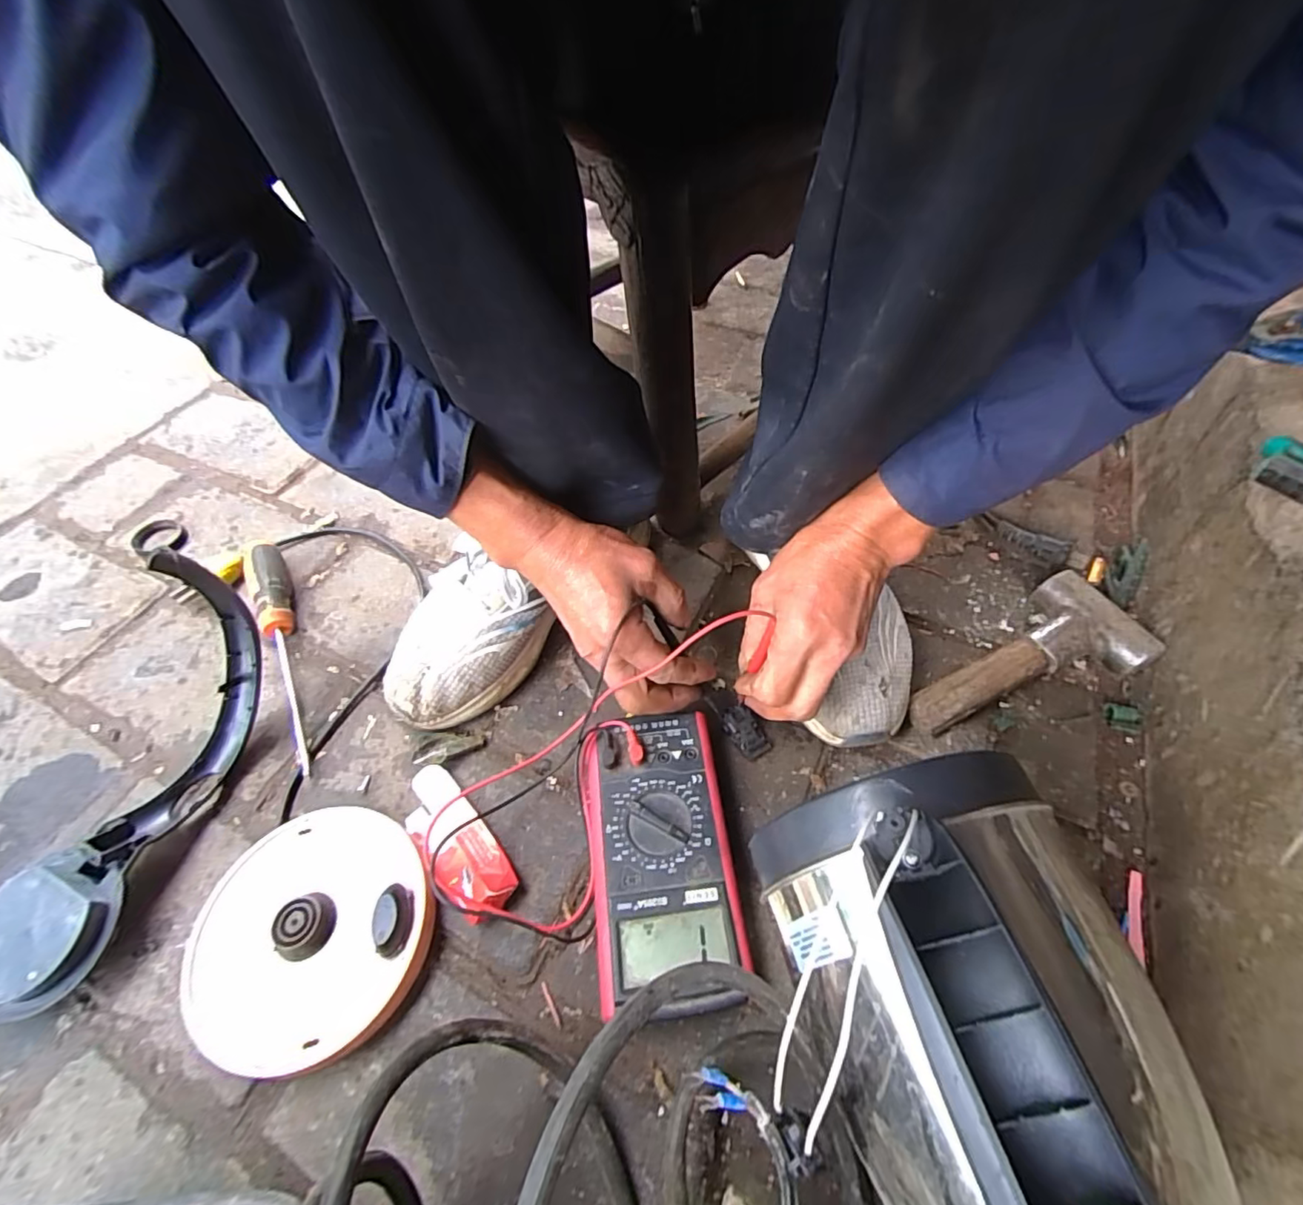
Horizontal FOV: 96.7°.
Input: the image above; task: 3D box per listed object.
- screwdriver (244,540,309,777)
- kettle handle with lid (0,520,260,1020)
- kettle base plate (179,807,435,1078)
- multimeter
[{"bbox_3d":[-0.311,0.023,0.487,0.028,0.030,0.255,-26,57,-18],"label":"screwdriver"},{"bbox_3d":[-0.341,0.110,0.378,0.083,0.109,0.282,15,76,13],"label":"kettle handle with lid"},{"bbox_3d":[-0.212,0.201,0.357,0.146,0.032,0.141,0,53,0],"label":"kettle base plate"},{"bbox_3d":[0.005,0.161,0.376,0.090,0.037,0.174,-6,54,-2],"label":"multimeter"}]

